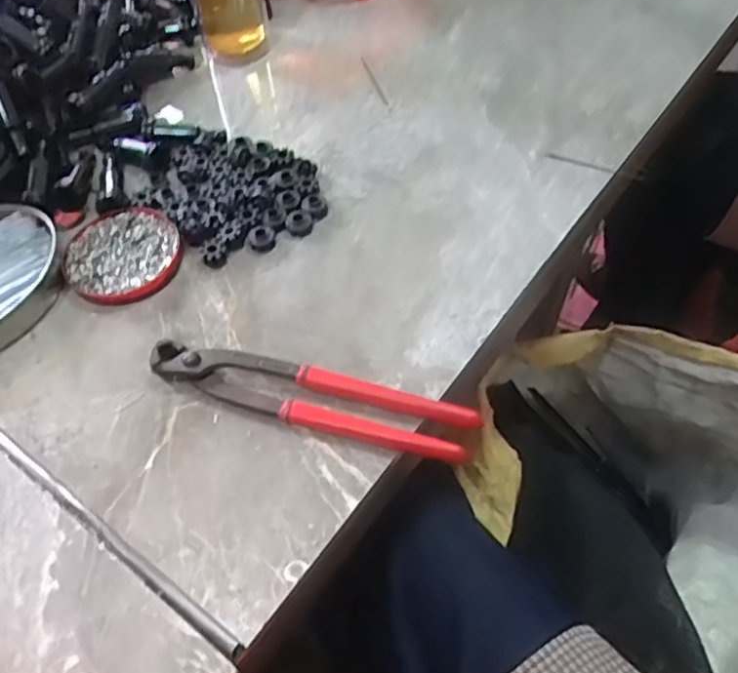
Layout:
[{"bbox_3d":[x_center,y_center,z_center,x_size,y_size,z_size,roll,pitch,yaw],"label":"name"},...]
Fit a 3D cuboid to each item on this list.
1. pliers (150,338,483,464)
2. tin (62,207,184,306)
[{"bbox_3d":[-0.037,0.037,0.401,0.201,0.016,0.034,14,57,12],"label":"pliers"},{"bbox_3d":[-0.175,-0.058,0.471,0.080,0.008,0.080,-1,56,2],"label":"tin"}]

